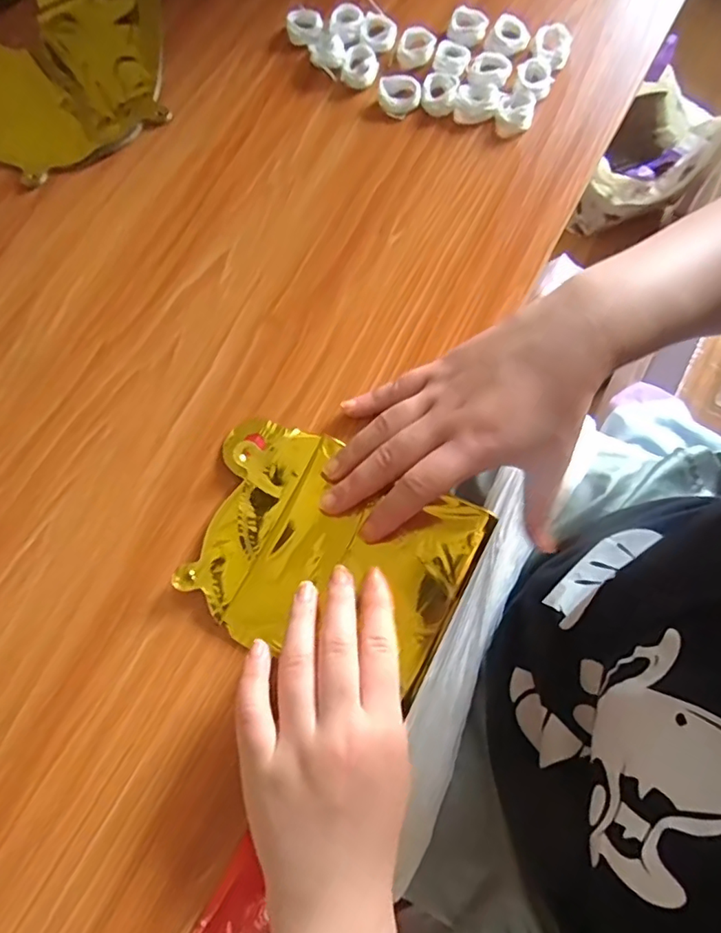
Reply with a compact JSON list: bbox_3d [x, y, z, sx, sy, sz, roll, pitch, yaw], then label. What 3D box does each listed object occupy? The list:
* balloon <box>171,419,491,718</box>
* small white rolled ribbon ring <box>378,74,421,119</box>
[{"bbox_3d":[-0.018,0.050,0.328,0.162,0.009,0.124,24,72,2],"label":"balloon"},{"bbox_3d":[0.028,-0.276,0.410,0.032,0.011,0.027,16,75,6],"label":"small white rolled ribbon ring"}]

